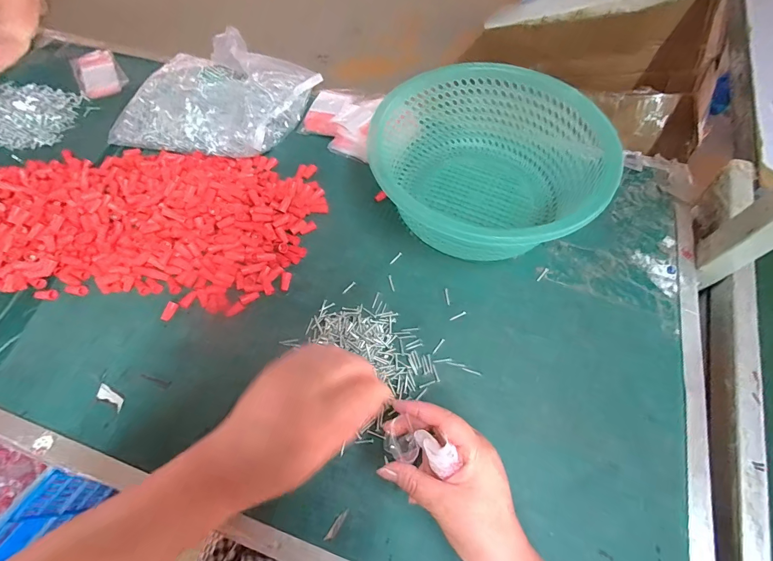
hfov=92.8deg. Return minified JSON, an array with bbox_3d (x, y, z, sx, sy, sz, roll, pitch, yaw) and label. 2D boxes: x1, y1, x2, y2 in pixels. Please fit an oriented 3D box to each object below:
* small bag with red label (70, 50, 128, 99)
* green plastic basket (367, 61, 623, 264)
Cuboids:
[{"bbox_3d":[-0.498,-0.360,0.635,0.071,0.012,0.112,-34,66,-15],"label":"small bag with red label"},{"bbox_3d":[0.124,-0.153,0.462,0.227,0.098,0.230,-1,62,1],"label":"green plastic basket"}]

